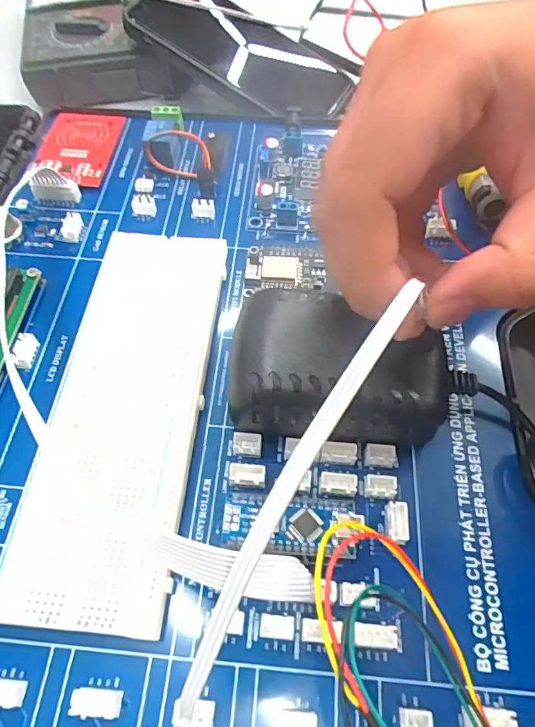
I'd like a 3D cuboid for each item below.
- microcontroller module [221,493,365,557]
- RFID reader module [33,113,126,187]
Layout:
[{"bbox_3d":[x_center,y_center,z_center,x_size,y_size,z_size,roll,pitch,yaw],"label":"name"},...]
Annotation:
[{"bbox_3d":[0.008,0.056,0.170,0.045,0.013,0.018,4,59,1],"label":"microcontroller module"},{"bbox_3d":[-0.107,-0.120,0.277,0.041,0.004,0.058,5,59,4],"label":"RFID reader module"}]

